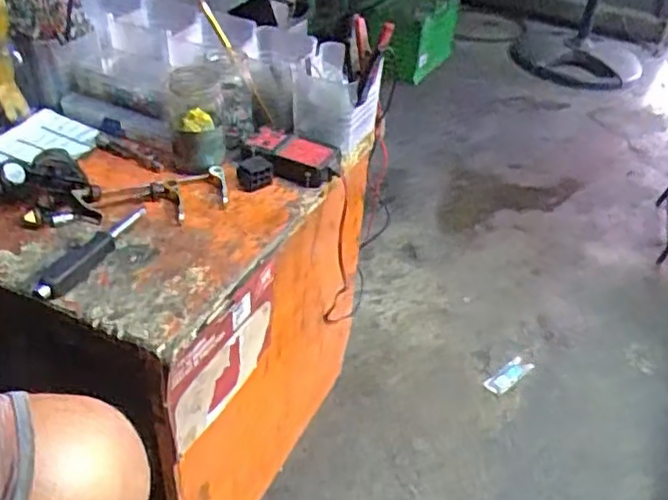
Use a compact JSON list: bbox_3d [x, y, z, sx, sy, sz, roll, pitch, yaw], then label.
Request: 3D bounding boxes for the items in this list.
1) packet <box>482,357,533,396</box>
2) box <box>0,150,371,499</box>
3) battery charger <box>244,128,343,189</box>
[{"bbox_3d":[0.308,0.221,1.203,0.104,0.005,0.035,-24,48,-31],"label":"packet"},{"bbox_3d":[-0.226,0.093,0.908,0.379,0.485,0.435,22,43,18],"label":"box"},{"bbox_3d":[-0.048,-0.110,0.794,0.113,0.031,0.052,18,41,14],"label":"battery charger"}]

